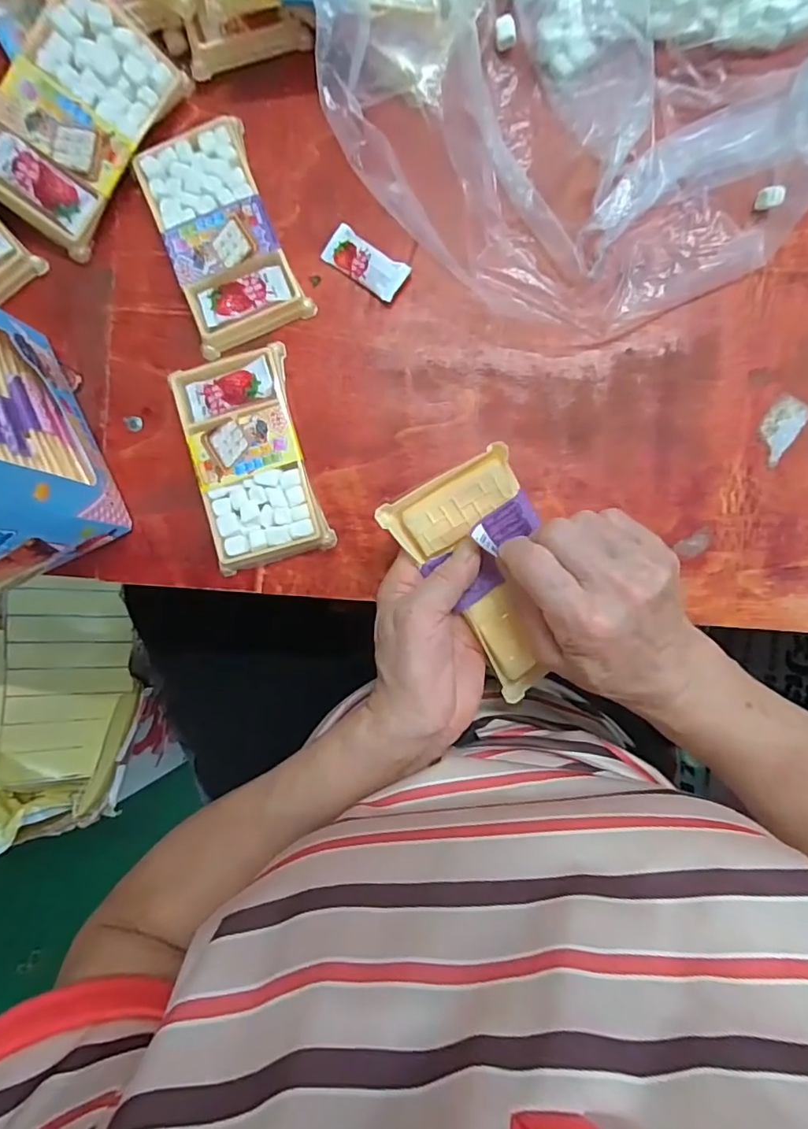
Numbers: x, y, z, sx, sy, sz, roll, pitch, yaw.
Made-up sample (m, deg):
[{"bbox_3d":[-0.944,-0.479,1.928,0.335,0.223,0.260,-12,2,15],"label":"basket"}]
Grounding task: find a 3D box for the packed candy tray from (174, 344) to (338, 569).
[{"bbox_3d":[-0.100,-0.068,0.352,0.072,0.014,0.135,-16,92,2],"label":"packed candy tray"}]

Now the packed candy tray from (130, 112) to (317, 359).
[{"bbox_3d":[-0.118,-0.213,0.349,0.072,0.012,0.133,-21,92,3],"label":"packed candy tray"}]

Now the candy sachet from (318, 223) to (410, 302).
[{"bbox_3d":[-0.025,-0.195,0.348,0.054,0.006,0.026,35,93,0],"label":"candy sachet"}]

